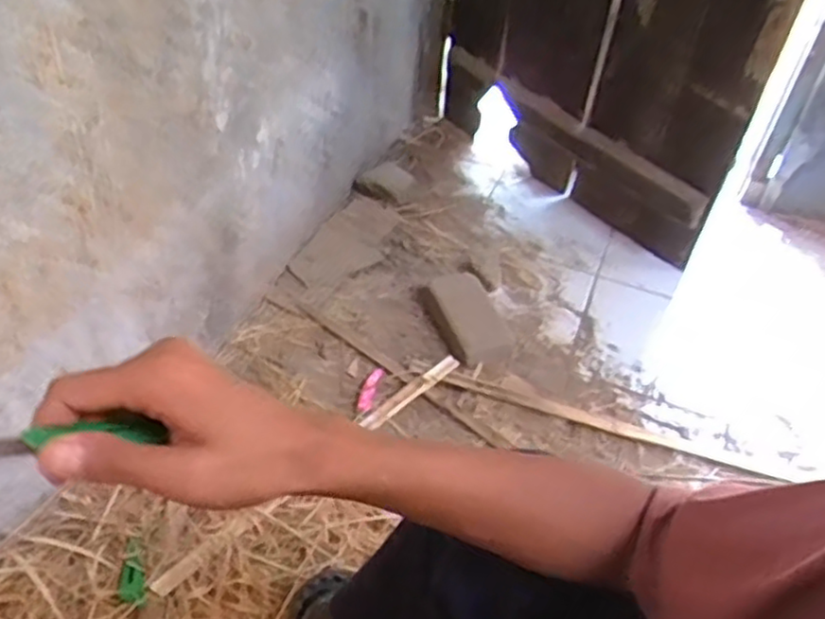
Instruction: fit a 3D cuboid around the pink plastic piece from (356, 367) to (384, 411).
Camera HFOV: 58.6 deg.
[{"bbox_3d":[-0.075,0.140,1.262,0.031,0.029,0.129,11,30,4],"label":"pink plastic piece"}]

